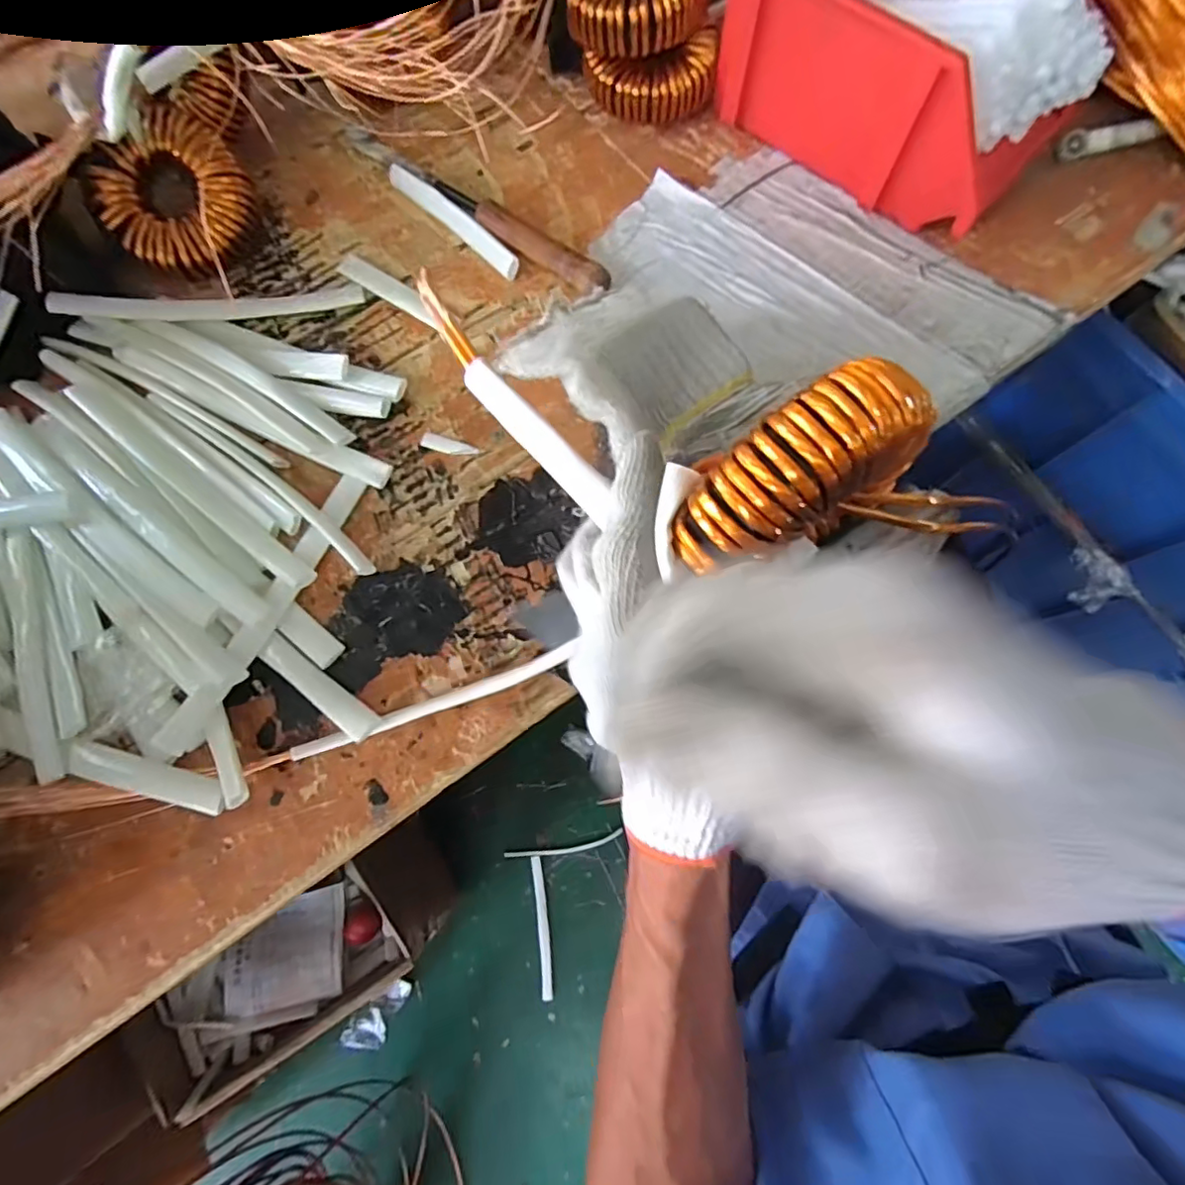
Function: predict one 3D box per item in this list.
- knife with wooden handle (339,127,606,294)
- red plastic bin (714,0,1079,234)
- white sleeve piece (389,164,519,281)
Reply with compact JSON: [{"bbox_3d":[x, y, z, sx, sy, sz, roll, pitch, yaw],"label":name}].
[{"bbox_3d":[-0.098,-0.306,0.463,0.273,0.026,0.021,38,80,10],"label":"knife with wooden handle"},{"bbox_3d":[0.221,-0.407,0.435,0.263,0.104,0.157,42,80,11],"label":"red plastic bin"},{"bbox_3d":[-0.110,-0.295,0.464,0.016,0.016,0.144,-44,79,-9],"label":"white sleeve piece"}]

